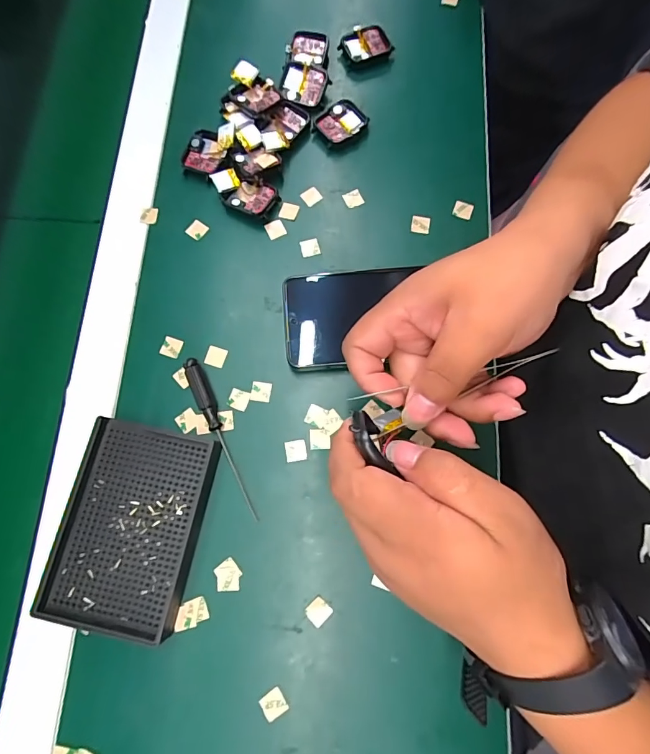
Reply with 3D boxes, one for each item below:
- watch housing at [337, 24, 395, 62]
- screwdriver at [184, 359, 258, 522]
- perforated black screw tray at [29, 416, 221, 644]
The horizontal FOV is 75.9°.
[{"bbox_3d":[0.039,-0.319,0.404,0.045,0.011,0.039,-26,76,-4],"label":"watch housing"},{"bbox_3d":[-0.078,0.044,0.318,0.014,0.013,0.128,-28,77,-4],"label":"screwdriver"},{"bbox_3d":[-0.139,0.104,0.300,0.096,0.016,0.135,10,77,5],"label":"perforated black screw tray"}]

